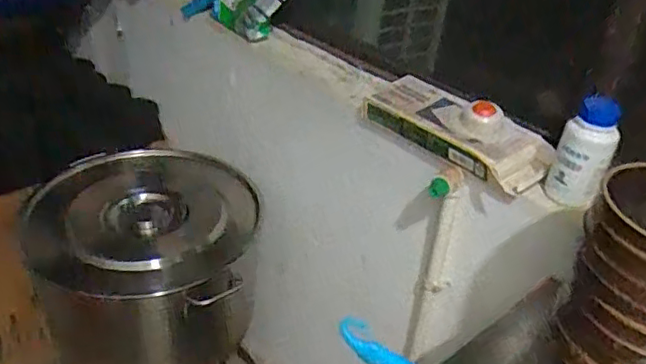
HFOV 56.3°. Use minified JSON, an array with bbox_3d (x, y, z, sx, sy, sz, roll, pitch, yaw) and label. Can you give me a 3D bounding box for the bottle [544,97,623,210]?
[{"bbox_3d":[0.356,-0.043,0.823,0.069,0.147,0.047,19,35,17],"label":"bottle"}]

